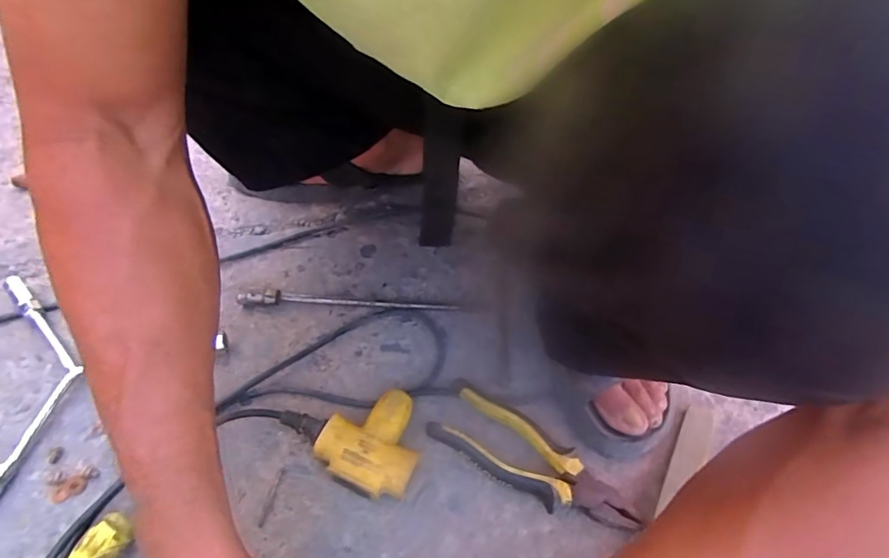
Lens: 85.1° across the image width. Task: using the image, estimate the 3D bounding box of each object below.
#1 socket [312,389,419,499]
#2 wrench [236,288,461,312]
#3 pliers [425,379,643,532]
[{"bbox_3d":[-0.060,0.141,0.420,0.081,0.041,0.087,22,55,9],"label":"socket"},{"bbox_3d":[-0.101,0.024,0.514,0.228,0.016,0.016,3,54,-3],"label":"wrench"},{"bbox_3d":[0.078,0.164,0.426,0.185,0.029,0.056,29,57,15],"label":"pliers"}]

